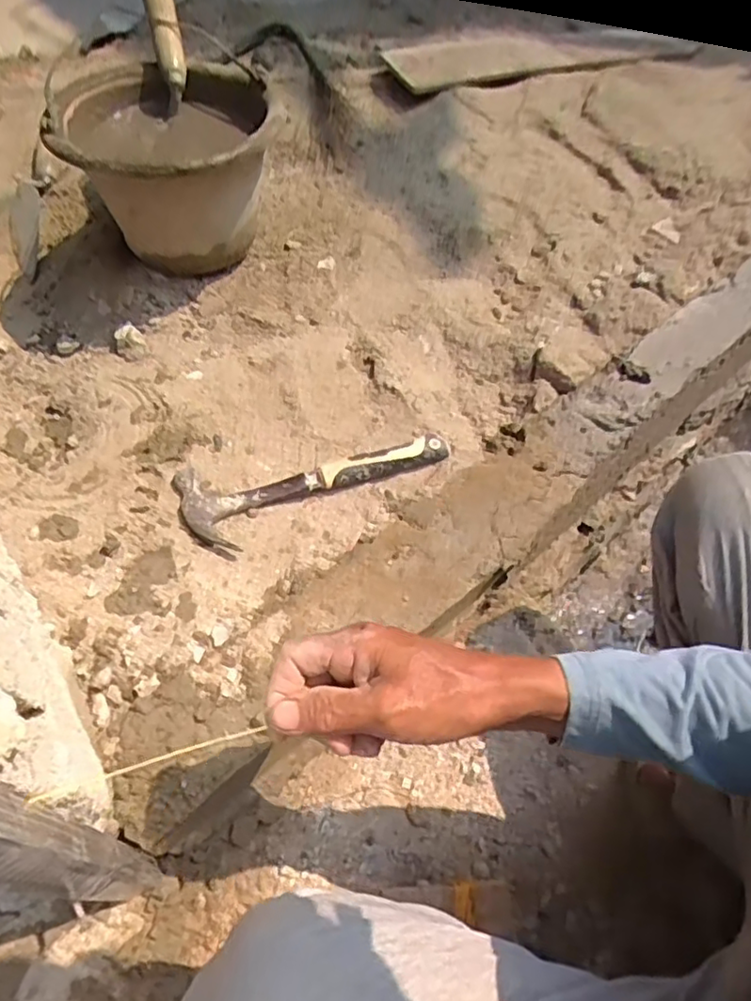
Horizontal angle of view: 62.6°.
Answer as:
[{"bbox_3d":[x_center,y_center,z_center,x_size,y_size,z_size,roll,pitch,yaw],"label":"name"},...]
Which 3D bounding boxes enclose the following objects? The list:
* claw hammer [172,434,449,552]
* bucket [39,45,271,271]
[{"bbox_3d":[-0.058,-0.018,0.651,0.287,0.024,0.086,-12,58,-12],"label":"claw hammer"},{"bbox_3d":[-0.243,-0.393,0.757,0.230,0.176,0.261,-7,57,-8],"label":"bucket"}]

